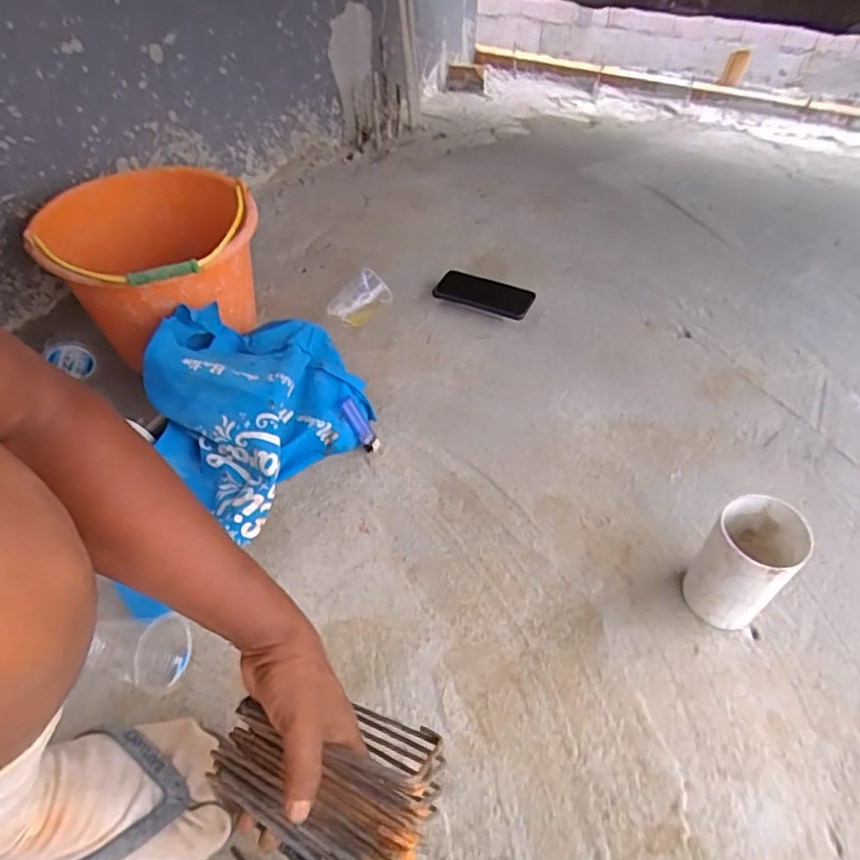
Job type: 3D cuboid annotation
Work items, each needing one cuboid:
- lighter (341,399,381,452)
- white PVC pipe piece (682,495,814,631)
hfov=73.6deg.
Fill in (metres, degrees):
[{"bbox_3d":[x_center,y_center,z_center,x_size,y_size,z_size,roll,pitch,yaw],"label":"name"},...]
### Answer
[{"bbox_3d":[-0.094,-0.006,0.774,0.027,0.079,0.012,-37,13,-28],"label":"lighter"},{"bbox_3d":[0.315,0.140,0.585,0.073,0.147,0.088,35,57,27],"label":"white PVC pipe piece"}]

